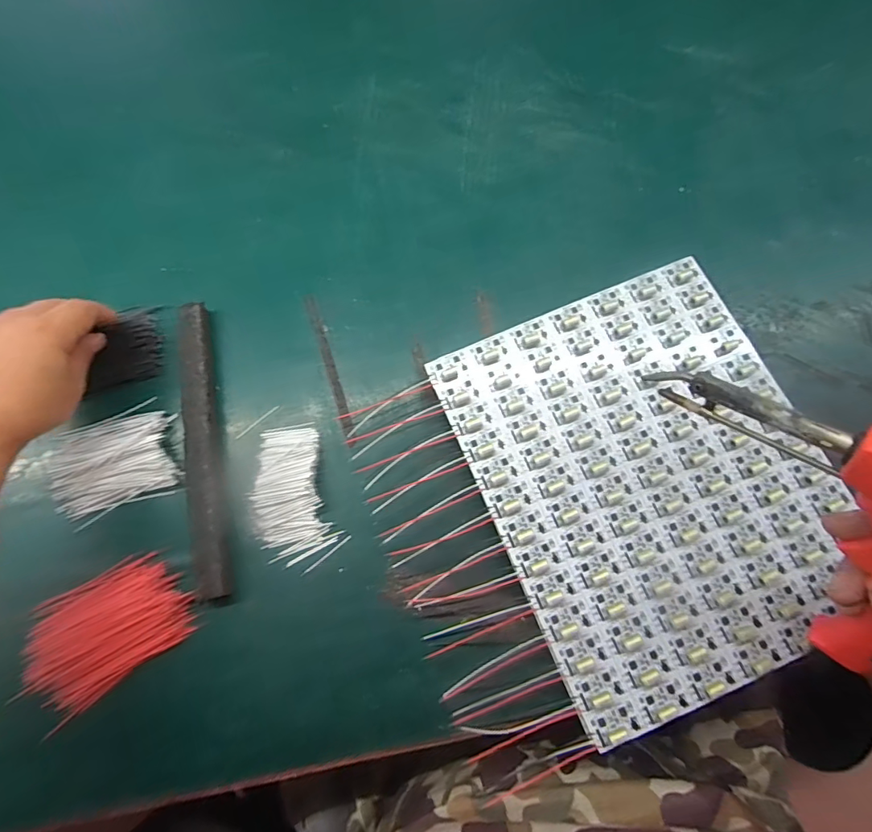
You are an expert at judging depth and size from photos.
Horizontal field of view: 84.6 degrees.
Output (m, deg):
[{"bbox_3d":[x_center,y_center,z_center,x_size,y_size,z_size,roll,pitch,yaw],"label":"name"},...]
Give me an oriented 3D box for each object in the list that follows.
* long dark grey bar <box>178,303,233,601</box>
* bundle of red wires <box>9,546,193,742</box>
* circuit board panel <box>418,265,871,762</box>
[{"bbox_3d":[-0.181,0.019,0.371,0.022,0.020,0.230,-12,73,-1],"label":"long dark grey bar"},{"bbox_3d":[-0.234,0.149,0.338,0.112,0.017,0.076,-35,75,-8],"label":"bundle of red wires"},{"bbox_3d":[0.159,0.040,0.352,0.237,0.009,0.285,-22,75,-4],"label":"circuit board panel"}]

